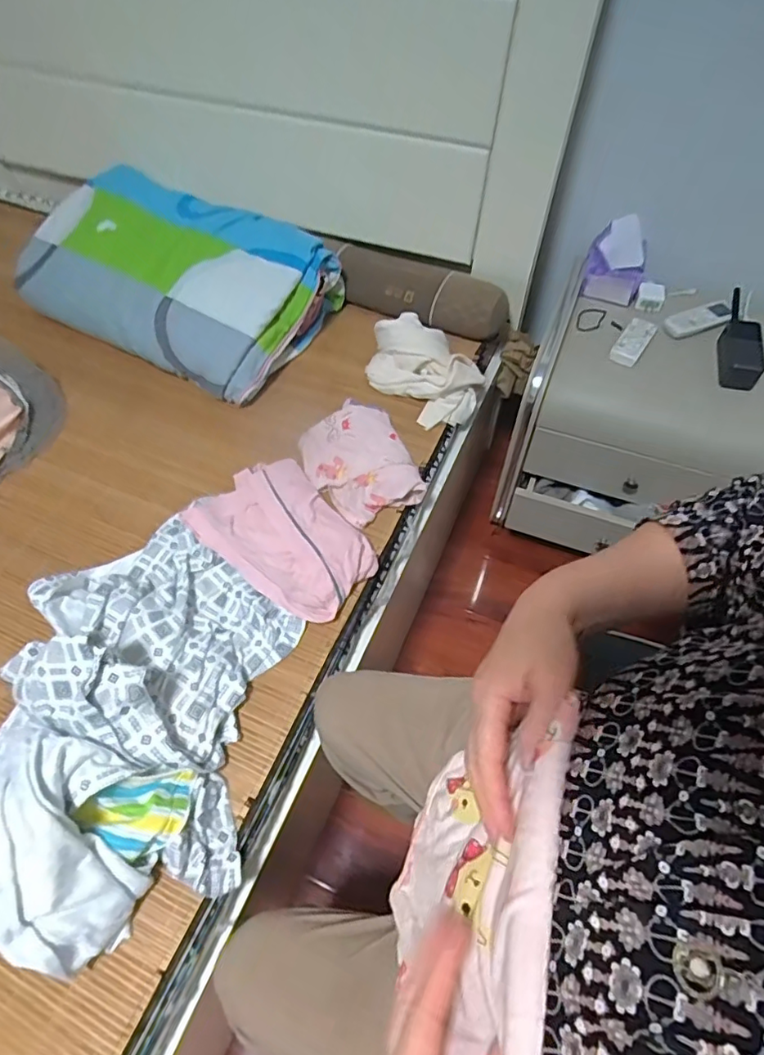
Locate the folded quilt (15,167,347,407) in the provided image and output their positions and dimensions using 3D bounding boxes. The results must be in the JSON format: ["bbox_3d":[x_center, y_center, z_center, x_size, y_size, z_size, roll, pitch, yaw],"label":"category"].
[{"bbox_3d":[-0.425,-0.520,1.097,0.581,0.167,0.376,28,62,19],"label":"folded quilt"}]

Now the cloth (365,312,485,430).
[{"bbox_3d":[0.071,-0.298,1.000,0.227,0.074,0.168,31,63,20],"label":"cloth"}]

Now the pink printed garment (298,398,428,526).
[{"bbox_3d":[-0.041,-0.117,0.910,0.169,0.035,0.231,-24,59,-13],"label":"pink printed garment"}]

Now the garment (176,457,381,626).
[{"bbox_3d":[-0.147,0.002,0.816,0.288,0.031,0.185,34,64,22],"label":"garment"}]

